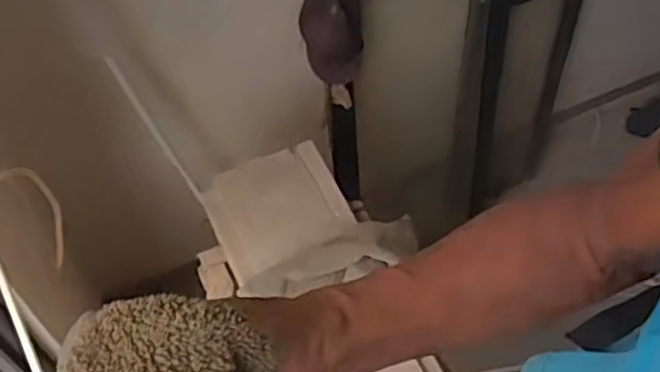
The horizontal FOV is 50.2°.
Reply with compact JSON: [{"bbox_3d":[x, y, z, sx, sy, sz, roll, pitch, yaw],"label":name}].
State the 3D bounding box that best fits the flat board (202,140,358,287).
[{"bbox_3d":[-0.105,0.043,1.460,0.273,0.026,0.232,-21,72,-22],"label":"flat board"}]

